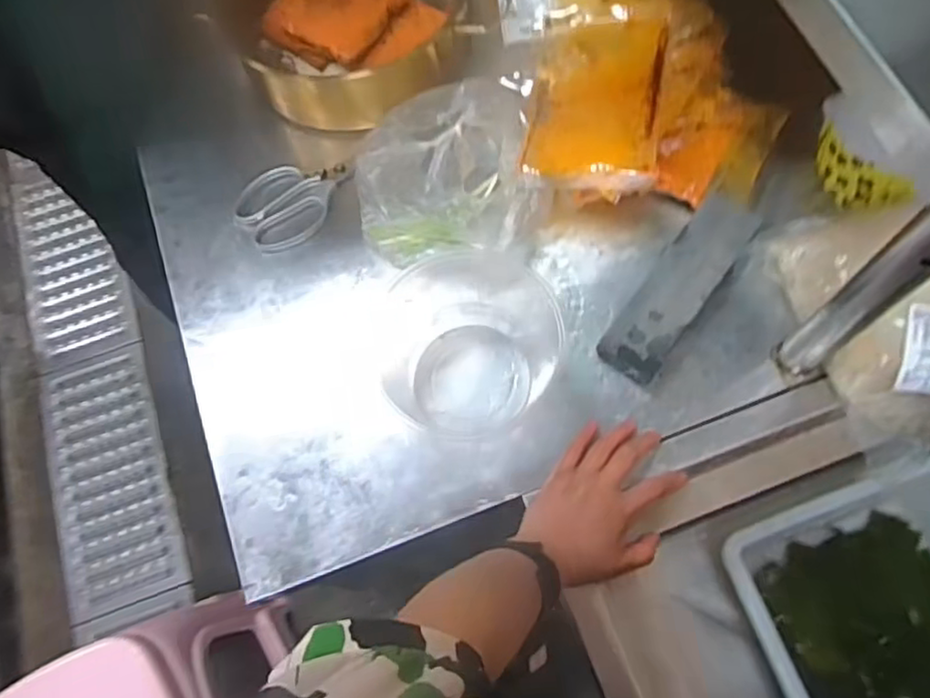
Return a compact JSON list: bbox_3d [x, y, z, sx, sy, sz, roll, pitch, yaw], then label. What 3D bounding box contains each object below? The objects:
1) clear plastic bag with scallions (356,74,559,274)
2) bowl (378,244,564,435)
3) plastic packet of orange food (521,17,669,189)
[{"bbox_3d":[-0.013,-0.195,0.708,0.190,0.100,0.186,-4,67,1],"label":"clear plastic bag with scallions"},{"bbox_3d":[0.004,-0.011,0.667,0.181,0.061,0.176,-1,67,3],"label":"bowl"},{"bbox_3d":[0.142,-0.265,0.725,0.133,0.024,0.222,2,66,17],"label":"plastic packet of orange food"}]

